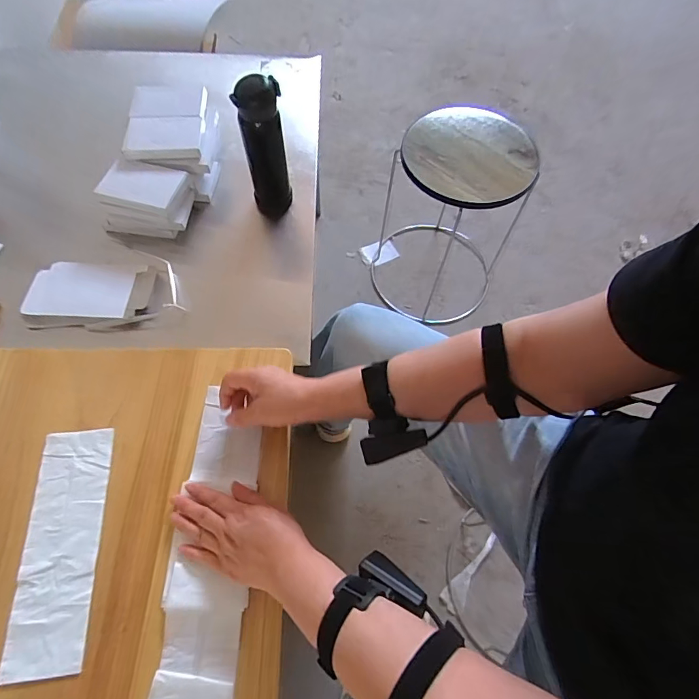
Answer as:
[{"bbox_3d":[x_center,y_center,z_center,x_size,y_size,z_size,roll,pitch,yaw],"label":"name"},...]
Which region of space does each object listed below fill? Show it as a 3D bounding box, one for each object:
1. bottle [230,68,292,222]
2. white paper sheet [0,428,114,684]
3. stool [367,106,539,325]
[{"bbox_3d":[-0.138,-0.331,0.700,0.068,0.231,0.064,-9,64,-6],"label":"bottle"},{"bbox_3d":[-0.323,0.216,0.480,0.080,0.005,0.248,-4,64,-5],"label":"white paper sheet"},{"bbox_3d":[0.254,-0.352,1.097,0.359,0.448,0.365,1,64,-1],"label":"stool"}]

